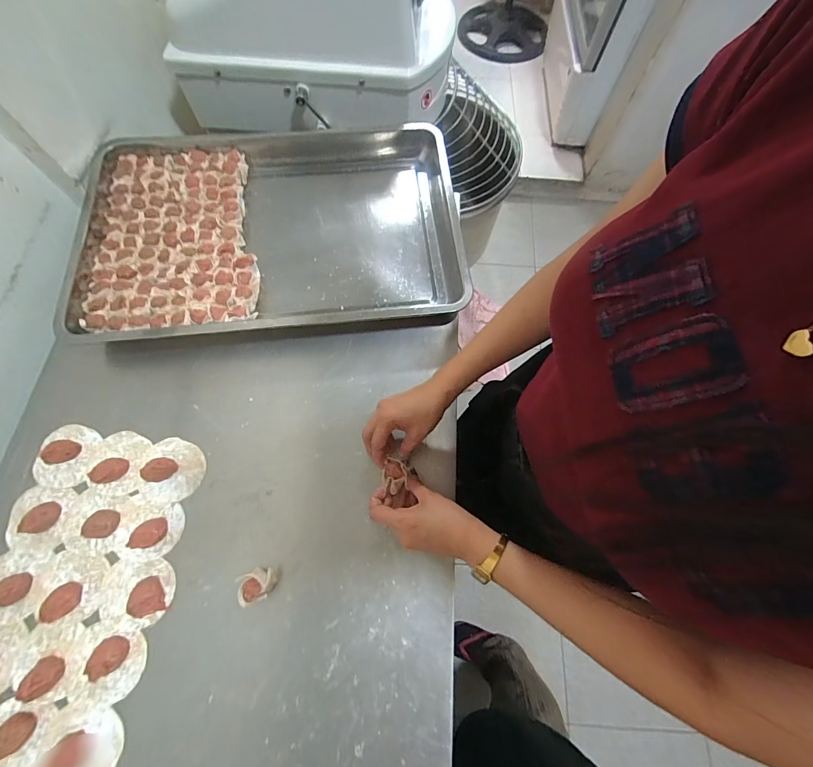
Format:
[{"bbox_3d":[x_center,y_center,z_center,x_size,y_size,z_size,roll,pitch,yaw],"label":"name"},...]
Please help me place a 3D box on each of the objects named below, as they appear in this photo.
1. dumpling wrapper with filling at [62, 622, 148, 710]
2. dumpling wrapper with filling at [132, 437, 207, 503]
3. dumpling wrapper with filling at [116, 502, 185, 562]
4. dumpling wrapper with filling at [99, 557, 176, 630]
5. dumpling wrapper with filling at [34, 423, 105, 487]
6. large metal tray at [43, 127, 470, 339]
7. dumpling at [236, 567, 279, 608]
[{"bbox_3d":[-0.338,0.316,0.403,0.082,0.014,0.075,1,70,-2],"label":"dumpling wrapper with filling"},{"bbox_3d":[-0.314,0.111,0.470,0.087,0.023,0.081,1,70,-2],"label":"dumpling wrapper with filling"},{"bbox_3d":[-0.322,0.184,0.447,0.078,0.016,0.065,-3,70,-4],"label":"dumpling wrapper with filling"},{"bbox_3d":[-0.323,0.248,0.424,0.085,0.020,0.071,-2,70,-4],"label":"dumpling wrapper with filling"},{"bbox_3d":[-0.452,0.095,0.477,0.068,0.017,0.081,15,70,3],"label":"dumpling wrapper with filling"},{"bbox_3d":[-0.219,-0.258,0.593,0.603,0.054,0.407,-7,70,-5],"label":"large metal tray"},{"bbox_3d":[-0.176,0.237,0.424,0.038,0.031,0.033,-18,72,-9],"label":"dumpling"}]

